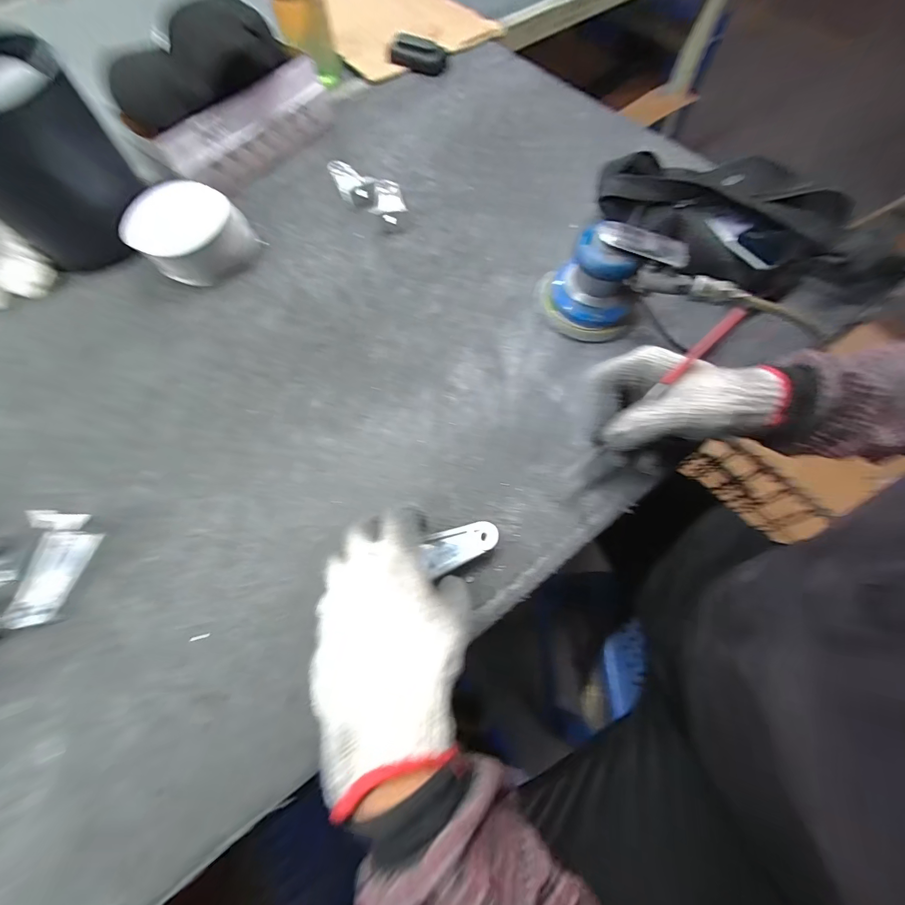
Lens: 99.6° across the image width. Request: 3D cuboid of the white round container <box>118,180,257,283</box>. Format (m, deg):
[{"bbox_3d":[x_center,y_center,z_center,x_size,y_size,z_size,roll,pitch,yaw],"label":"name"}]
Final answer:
[{"bbox_3d":[-0.331,-0.279,0.489,0.126,0.071,0.126,-1,66,2],"label":"white round container"}]

